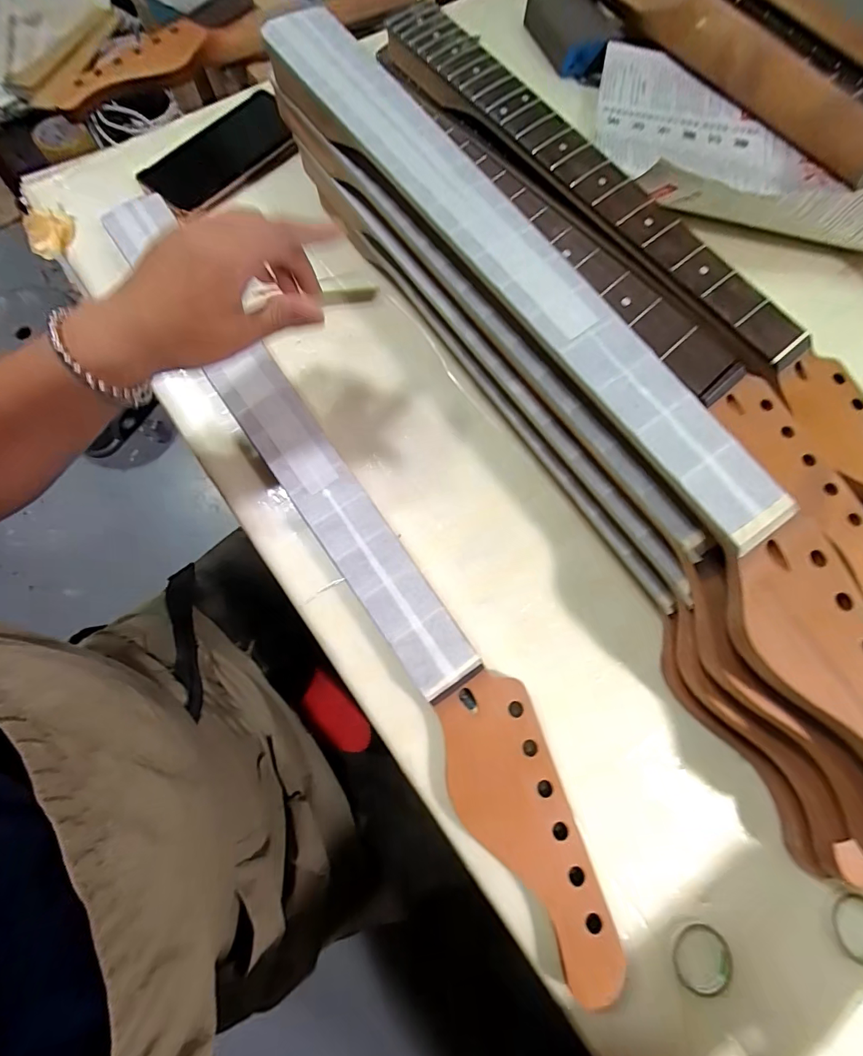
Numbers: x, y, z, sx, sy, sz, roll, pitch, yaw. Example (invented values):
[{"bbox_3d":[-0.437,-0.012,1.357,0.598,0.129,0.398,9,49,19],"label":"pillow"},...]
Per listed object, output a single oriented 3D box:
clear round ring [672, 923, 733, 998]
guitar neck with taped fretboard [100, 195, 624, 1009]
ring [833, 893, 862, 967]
[{"bbox_3d":[0.160,0.254,0.253,0.035,0.004,0.035,0,75,0],"label":"clear round ring"},{"bbox_3d":[-0.068,-0.012,0.315,0.067,0.031,0.642,-33,77,-8],"label":"guitar neck with taped fretboard"},{"bbox_3d":[0.259,0.241,0.259,0.033,0.004,0.037,-21,76,-5],"label":"ring"}]

